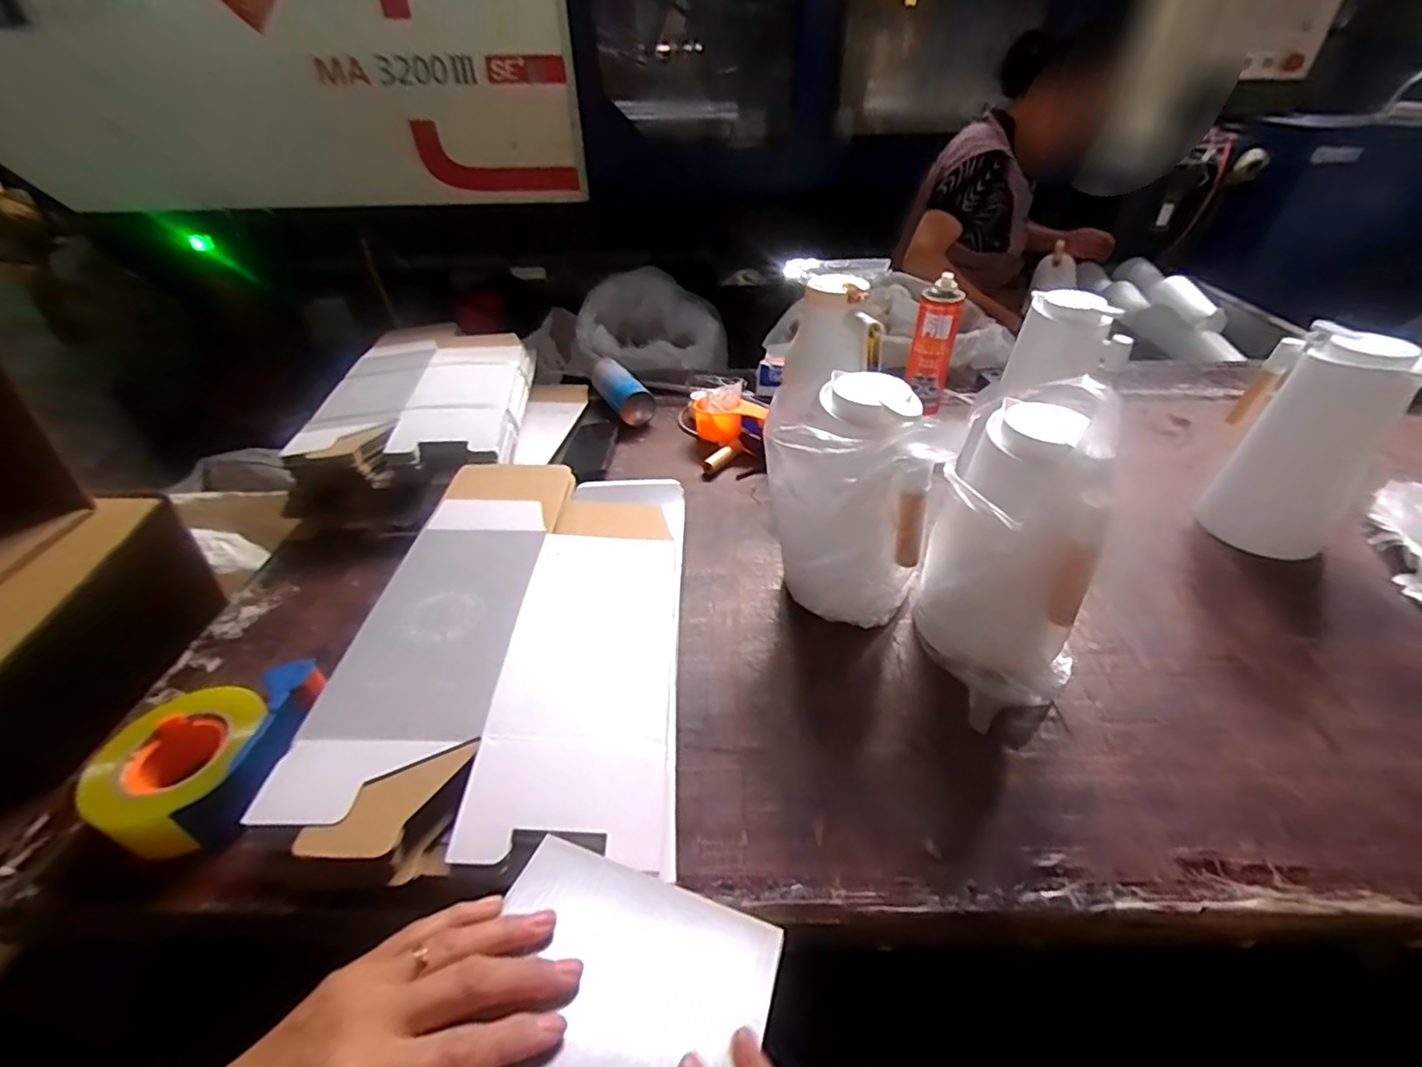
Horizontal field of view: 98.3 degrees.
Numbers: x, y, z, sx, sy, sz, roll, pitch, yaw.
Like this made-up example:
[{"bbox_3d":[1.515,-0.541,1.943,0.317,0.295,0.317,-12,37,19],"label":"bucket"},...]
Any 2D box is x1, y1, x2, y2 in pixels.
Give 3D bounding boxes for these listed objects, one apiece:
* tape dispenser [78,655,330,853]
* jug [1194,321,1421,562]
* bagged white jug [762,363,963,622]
[{"bbox_3d":[-0.416,0.182,0.513,0.125,0.060,0.160,8,40,12],"label":"tape dispenser"},{"bbox_3d":[0.689,-0.100,0.717,0.133,0.242,0.114,31,49,34],"label":"jug"},{"bbox_3d":[0.138,-0.025,0.617,0.150,0.227,0.125,-2,39,1],"label":"bagged white jug"}]

